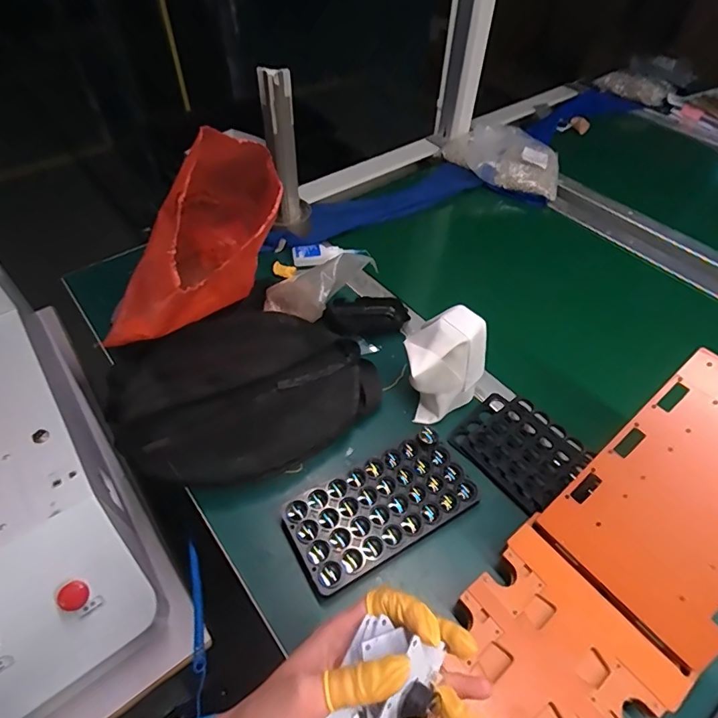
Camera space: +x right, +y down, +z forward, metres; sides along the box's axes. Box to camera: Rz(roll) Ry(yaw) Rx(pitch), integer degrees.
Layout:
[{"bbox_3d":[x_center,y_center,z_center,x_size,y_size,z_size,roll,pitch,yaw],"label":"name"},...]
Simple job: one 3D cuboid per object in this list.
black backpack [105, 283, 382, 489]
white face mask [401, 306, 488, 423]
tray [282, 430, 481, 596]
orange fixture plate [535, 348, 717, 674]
[{"bbox_3d":[-0.149,0.032,0.577,0.295,0.058,0.253,-30,56,-22],"label":"black backpack"},{"bbox_3d":[0.097,0.005,0.553,0.100,0.112,0.081,-23,54,-18],"label":"white face mask"},{"bbox_3d":[0.024,0.156,0.489,0.192,0.022,0.098,-26,55,-20],"label":"tray"},{"bbox_3d":[0.302,0.121,0.411,0.231,0.008,0.158,-47,60,1],"label":"orange fixture plate"}]

